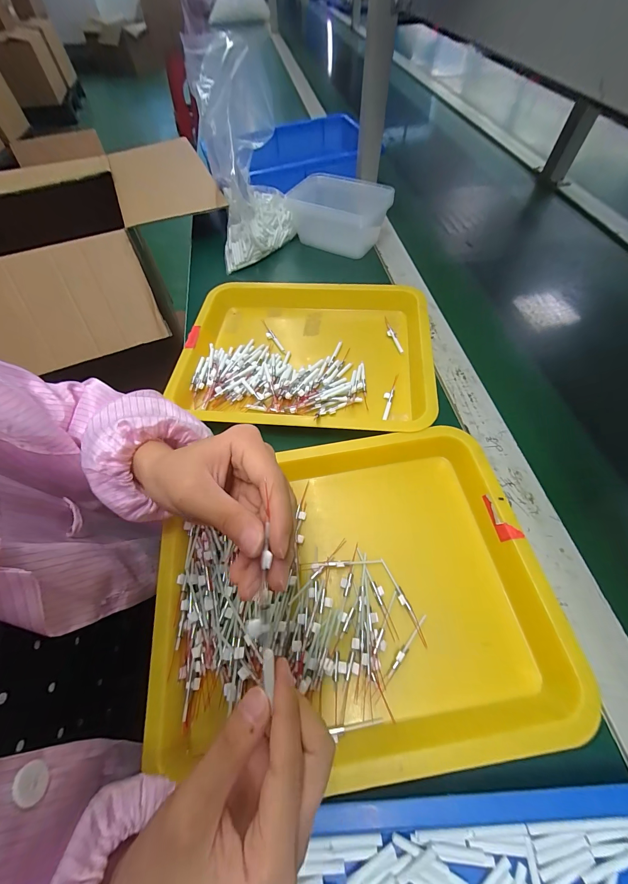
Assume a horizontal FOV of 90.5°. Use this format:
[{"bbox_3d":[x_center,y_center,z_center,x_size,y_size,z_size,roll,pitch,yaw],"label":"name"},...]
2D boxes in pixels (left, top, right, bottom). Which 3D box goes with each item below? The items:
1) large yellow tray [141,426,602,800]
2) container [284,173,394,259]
[{"bbox_3d":[0.025,0.122,0.281,0.325,0.032,0.257,-8,59,-3],"label":"large yellow tray"},{"bbox_3d":[0.044,-0.421,0.588,0.177,0.092,0.118,34,65,19],"label":"container"}]

